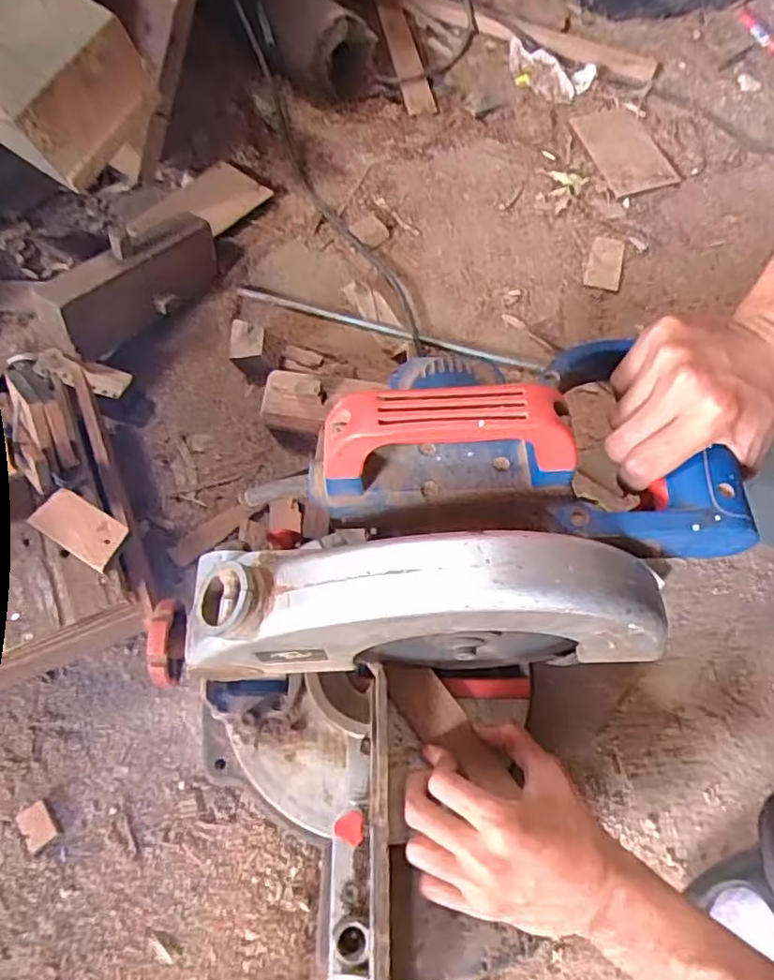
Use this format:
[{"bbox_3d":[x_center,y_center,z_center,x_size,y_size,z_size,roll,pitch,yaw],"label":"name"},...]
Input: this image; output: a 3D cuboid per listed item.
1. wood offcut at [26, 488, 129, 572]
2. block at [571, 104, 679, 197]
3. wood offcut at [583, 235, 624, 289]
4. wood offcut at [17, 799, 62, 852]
[{"bbox_3d":[-0.213,0.025,0.440,0.067,0.004,0.034,28,66,11],"label":"wood offcut"},{"bbox_3d":[0.299,-0.430,0.798,0.096,0.010,0.151,-15,66,-9],"label":"block"},{"bbox_3d":[0.247,-0.258,0.719,0.039,0.005,0.076,15,64,5],"label":"wood offcut"},{"bbox_3d":[-0.244,0.235,0.445,0.021,0.007,0.029,-33,70,-17],"label":"wood offcut"}]

